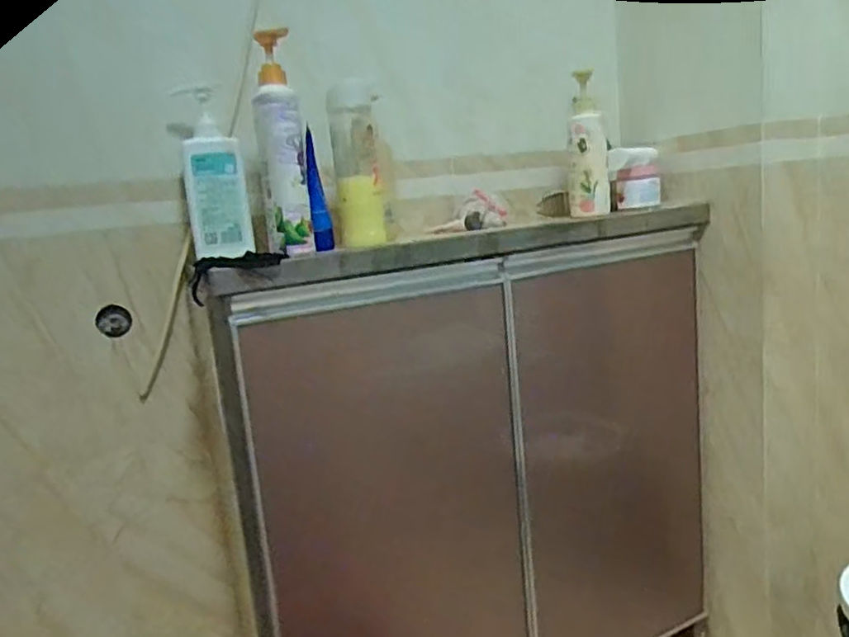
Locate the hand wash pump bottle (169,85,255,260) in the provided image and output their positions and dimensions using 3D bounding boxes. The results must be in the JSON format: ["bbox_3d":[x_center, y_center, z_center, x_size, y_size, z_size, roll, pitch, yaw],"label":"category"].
[{"bbox_3d":[-0.270,-0.183,0.846,0.075,0.203,0.049,-9,11,-16],"label":"hand wash pump bottle"}]

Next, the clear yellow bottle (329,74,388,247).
[{"bbox_3d":[-0.084,-0.199,0.873,0.068,0.199,0.083,-5,11,3],"label":"clear yellow bottle"}]

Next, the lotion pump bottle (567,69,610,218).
[{"bbox_3d":[0.246,-0.264,1.020,0.062,0.205,0.052,-4,11,10],"label":"lotion pump bottle"}]

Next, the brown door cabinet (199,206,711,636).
[{"bbox_3d":[0.112,0.252,1.018,0.799,0.747,0.149,-10,11,-23],"label":"brown door cabinet"}]

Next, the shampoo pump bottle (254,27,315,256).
[{"bbox_3d":[-0.174,-0.208,0.794,0.060,0.252,0.058,-8,11,-12],"label":"shampoo pump bottle"}]

